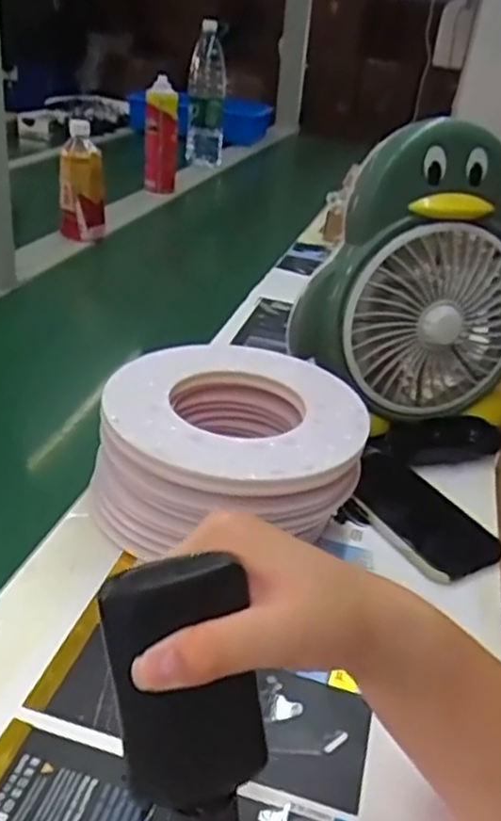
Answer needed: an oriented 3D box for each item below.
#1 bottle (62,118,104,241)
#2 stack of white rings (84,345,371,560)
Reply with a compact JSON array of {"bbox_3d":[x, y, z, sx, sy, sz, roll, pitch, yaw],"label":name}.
[{"bbox_3d":[-0.279,-0.373,1.184,0.073,0.186,0.067,-2,30,-17],"label":"bottle"},{"bbox_3d":[-0.017,0.043,0.556,0.193,0.124,0.183,8,28,1],"label":"stack of white rings"}]

